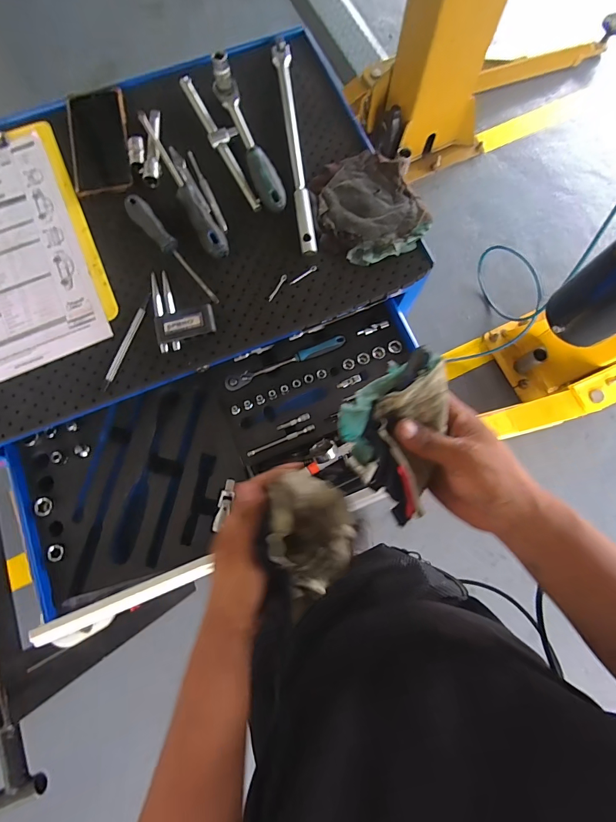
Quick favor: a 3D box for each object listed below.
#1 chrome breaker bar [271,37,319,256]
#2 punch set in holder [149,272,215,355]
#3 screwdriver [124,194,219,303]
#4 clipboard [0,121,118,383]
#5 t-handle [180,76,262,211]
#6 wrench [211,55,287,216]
[{"bbox_3d":[-0.020,-0.387,0.541,0.026,0.016,0.366,-8,76,-1],"label":"chrome breaker bar"},{"bbox_3d":[-0.163,-0.135,0.487,0.072,0.014,0.112,-15,76,-3],"label":"punch set in holder"},{"bbox_3d":[-0.180,-0.215,0.501,0.026,0.023,0.186,-40,79,-9],"label":"screwdriver"},{"bbox_3d":[-0.414,-0.215,0.512,0.234,0.021,0.353,-23,77,-5],"label":"clipboard"},{"bbox_3d":[-0.120,-0.388,0.542,0.040,0.017,0.243,-24,77,-5],"label":"t-handle"},{"bbox_3d":[-0.082,-0.382,0.519,0.034,0.046,0.232,-22,77,-5],"label":"wrench"}]

